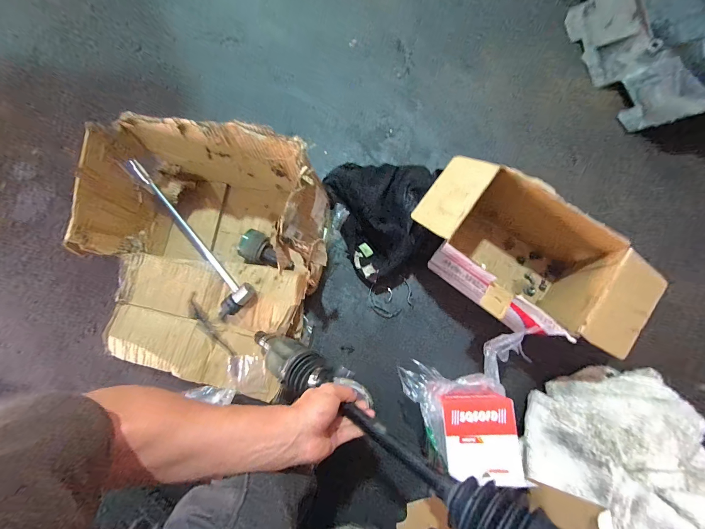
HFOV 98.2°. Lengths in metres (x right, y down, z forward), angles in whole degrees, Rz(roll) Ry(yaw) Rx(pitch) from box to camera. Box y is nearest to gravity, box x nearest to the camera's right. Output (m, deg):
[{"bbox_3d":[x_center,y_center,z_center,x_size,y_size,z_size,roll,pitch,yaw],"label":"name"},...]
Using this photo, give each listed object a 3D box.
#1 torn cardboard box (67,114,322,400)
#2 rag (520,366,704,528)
[{"bbox_3d":[-0.310,-0.002,0.661,0.507,0.247,0.510,10,78,5],"label":"torn cardboard box"},{"bbox_3d":[0.505,0.406,0.526,0.345,0.167,0.389,-32,78,-4],"label":"rag"}]

